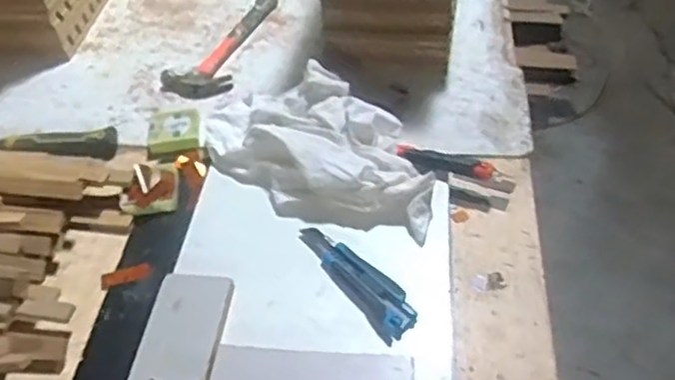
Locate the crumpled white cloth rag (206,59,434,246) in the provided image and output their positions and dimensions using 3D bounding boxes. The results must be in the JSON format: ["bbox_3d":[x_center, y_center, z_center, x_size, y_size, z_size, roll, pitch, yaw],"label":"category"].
[{"bbox_3d":[-0.027,-0.052,0.838,0.310,0.074,0.195,9,47,14],"label":"crumpled white cloth rag"}]

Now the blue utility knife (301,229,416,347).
[{"bbox_3d":[0.018,0.088,0.717,0.044,0.013,0.172,-29,50,-22],"label":"blue utility knife"}]

